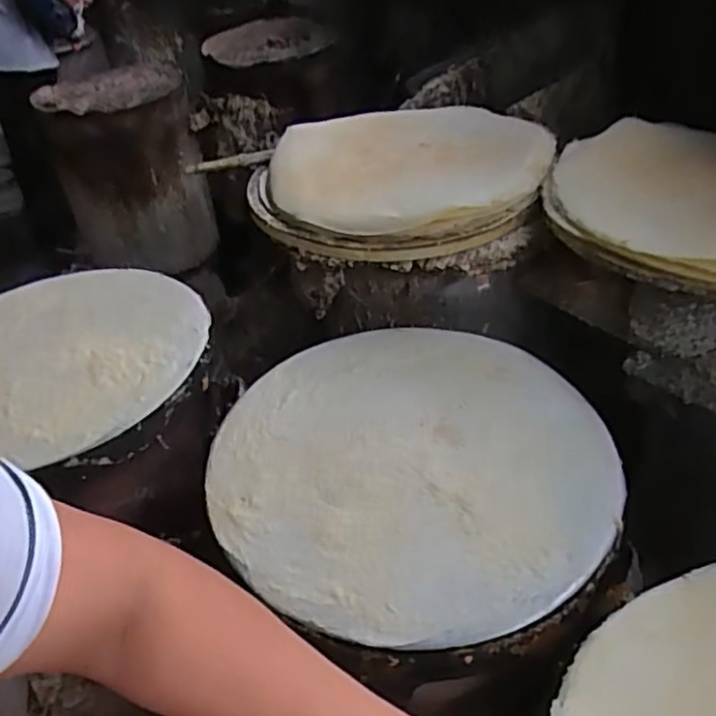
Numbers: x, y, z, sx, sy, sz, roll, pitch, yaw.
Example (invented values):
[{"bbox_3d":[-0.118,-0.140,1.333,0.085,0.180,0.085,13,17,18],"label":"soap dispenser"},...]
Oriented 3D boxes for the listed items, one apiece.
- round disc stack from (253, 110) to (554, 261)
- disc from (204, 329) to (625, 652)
[{"bbox_3d":[0.055,-0.250,0.893,0.374,0.048,0.378,-4,40,4],"label":"round disc stack"},{"bbox_3d":[0.044,0.089,0.619,0.348,0.022,0.356,-20,41,-15],"label":"disc"}]

